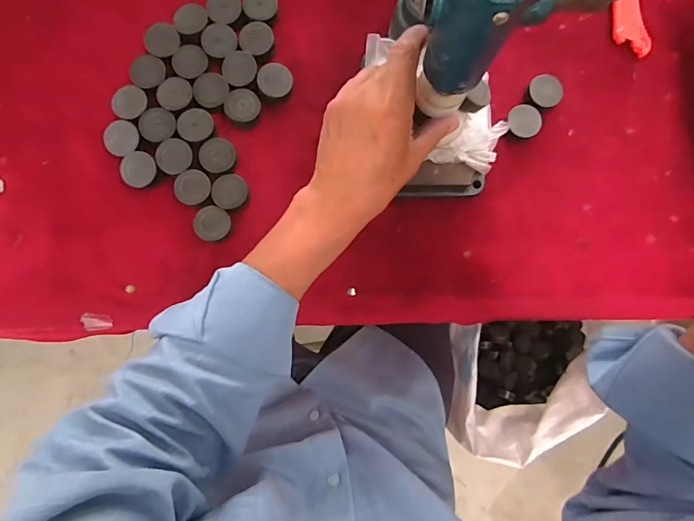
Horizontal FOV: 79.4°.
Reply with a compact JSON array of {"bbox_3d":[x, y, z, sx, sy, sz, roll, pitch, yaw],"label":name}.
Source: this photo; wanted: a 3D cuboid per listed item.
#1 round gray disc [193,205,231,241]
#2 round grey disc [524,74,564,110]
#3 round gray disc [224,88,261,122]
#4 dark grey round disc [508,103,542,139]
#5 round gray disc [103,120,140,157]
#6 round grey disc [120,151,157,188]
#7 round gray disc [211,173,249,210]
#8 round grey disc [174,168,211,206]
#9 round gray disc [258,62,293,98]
[{"bbox_3d":[-0.124,-0.035,0.383,0.032,0.004,0.031,0,87,-1],"label":"round gray disc"},{"bbox_3d":[0.192,-0.164,0.409,0.032,0.016,0.031,44,87,1],"label":"round grey disc"},{"bbox_3d":[-0.099,-0.146,0.392,0.033,0.004,0.030,0,87,-1],"label":"round gray disc"},{"bbox_3d":[0.171,-0.133,0.406,0.031,0.018,0.032,0,87,-1],"label":"dark grey round disc"},{"bbox_3d":[-0.210,-0.114,0.391,0.035,0.009,0.031,34,87,1],"label":"round gray disc"},{"bbox_3d":[-0.192,-0.084,0.382,0.032,0.004,0.032,0,87,-1],"label":"round grey disc"},{"bbox_3d":[-0.109,-0.064,0.389,0.032,0.005,0.032,0,87,-1],"label":"round gray disc"},{"bbox_3d":[-0.143,-0.068,0.384,0.033,0.004,0.031,0,87,-1],"label":"round grey disc"},{"bbox_3d":[-0.068,-0.172,0.399,0.032,0.010,0.032,0,87,-1],"label":"round gray disc"}]

